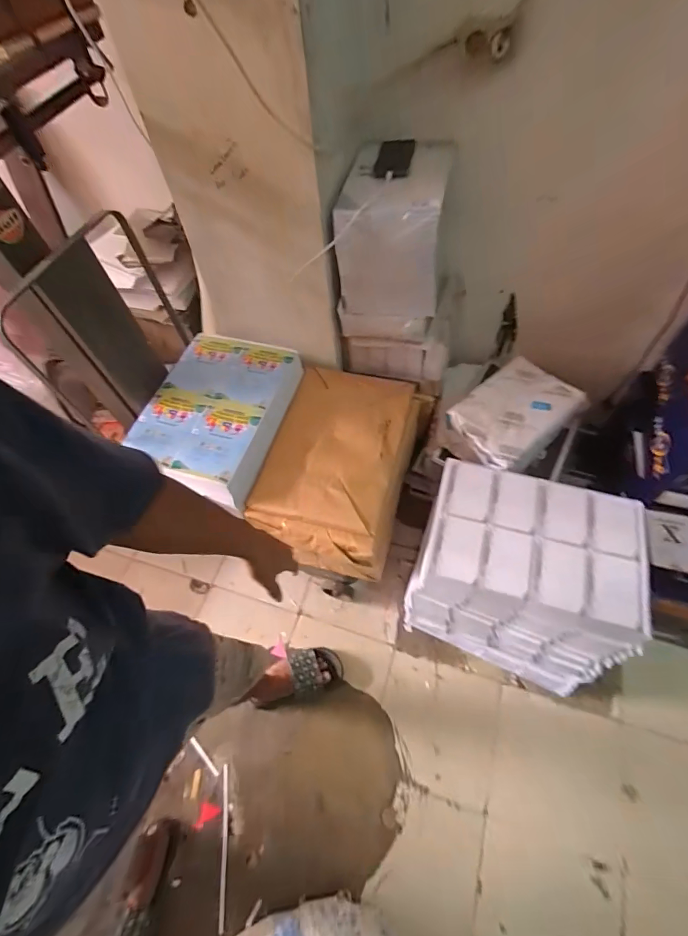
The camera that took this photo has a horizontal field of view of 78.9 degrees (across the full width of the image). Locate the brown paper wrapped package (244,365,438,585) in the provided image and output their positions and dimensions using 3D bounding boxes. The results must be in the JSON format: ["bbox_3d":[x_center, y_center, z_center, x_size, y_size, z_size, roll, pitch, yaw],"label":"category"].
[{"bbox_3d":[0.009,-0.010,1.107,0.331,0.219,0.499,12,60,11],"label":"brown paper wrapped package"}]

